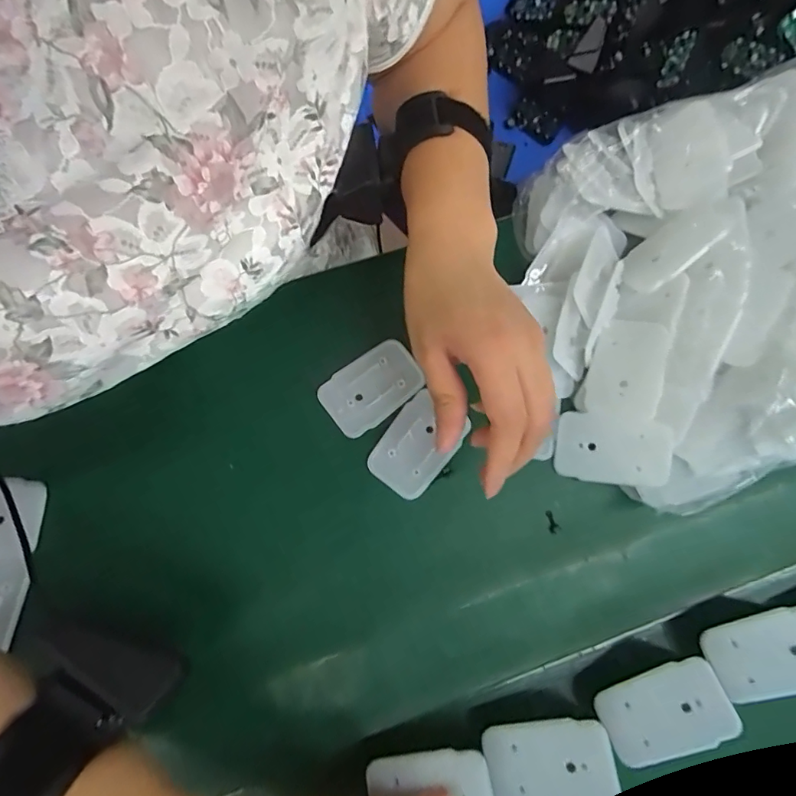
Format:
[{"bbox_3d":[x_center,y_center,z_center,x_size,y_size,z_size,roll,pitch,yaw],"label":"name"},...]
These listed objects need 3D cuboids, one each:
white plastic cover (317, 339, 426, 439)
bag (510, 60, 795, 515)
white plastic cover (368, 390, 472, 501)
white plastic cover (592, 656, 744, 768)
[{"bbox_3d":[-0.018,-0.008,0.332,0.068,0.004,0.045,-37,80,-8],"label":"white plastic cover"},{"bbox_3d":[0.257,-0.103,0.331,0.365,0.069,0.274,-19,78,-5],"label":"bag"},{"bbox_3d":[0.012,0.032,0.322,0.045,0.006,0.064,38,80,7],"label":"white plastic cover"},{"bbox_3d":[0.149,0.177,0.269,0.067,0.004,0.043,-27,76,12],"label":"white plastic cover"}]

